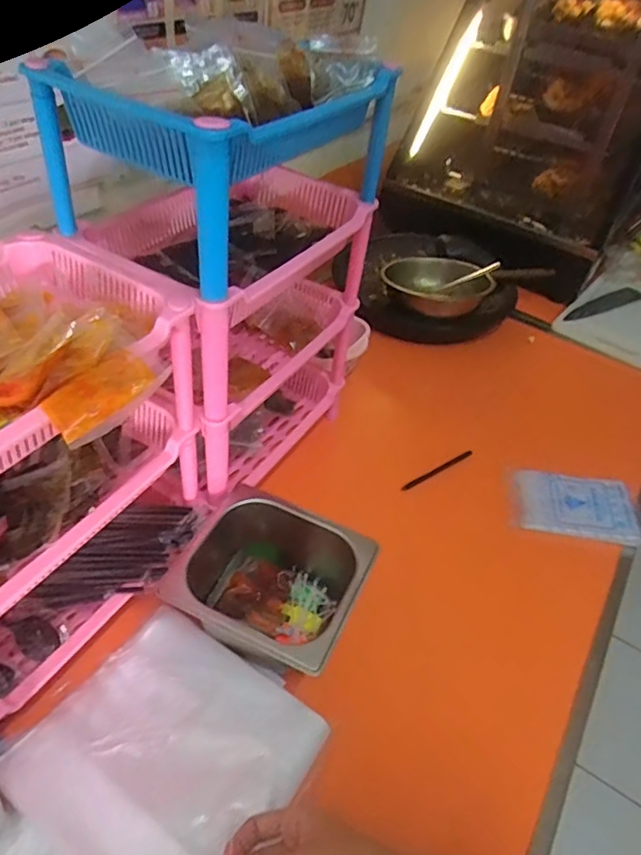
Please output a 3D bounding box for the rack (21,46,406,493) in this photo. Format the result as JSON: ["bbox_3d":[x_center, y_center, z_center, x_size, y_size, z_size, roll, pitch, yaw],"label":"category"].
[{"bbox_3d":[-0.093,-0.150,0.686,0.186,0.463,0.307,25,46,18],"label":"rack"}]

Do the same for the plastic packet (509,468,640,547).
[{"bbox_3d":[0.350,0.105,0.823,0.161,0.024,0.114,5,40,7],"label":"plastic packet"}]

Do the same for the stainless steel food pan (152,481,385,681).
[{"bbox_3d":[-0.055,0.165,0.626,0.179,0.090,0.158,23,45,16],"label":"stainless steel food pan"}]

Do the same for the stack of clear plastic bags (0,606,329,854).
[{"bbox_3d":[-0.134,0.281,0.523,0.210,0.021,0.204,29,47,21],"label":"stack of clear plastic bags"}]

